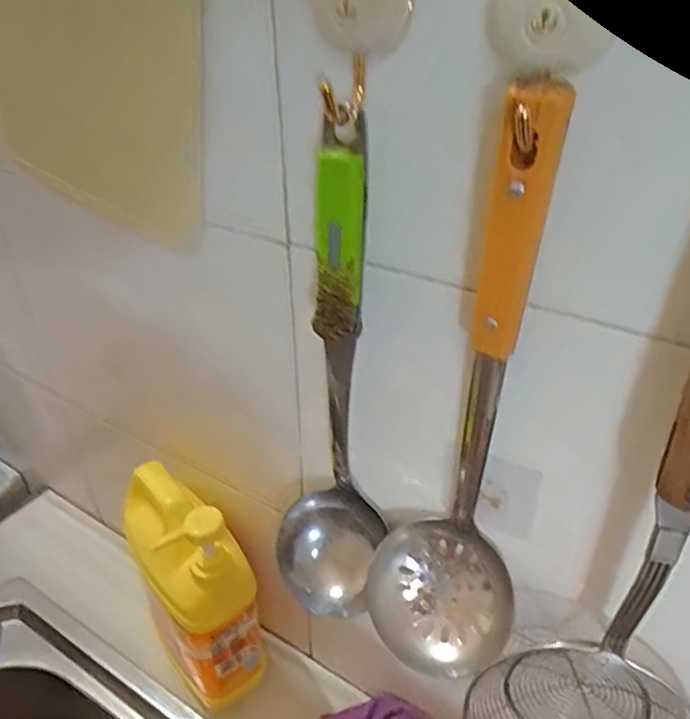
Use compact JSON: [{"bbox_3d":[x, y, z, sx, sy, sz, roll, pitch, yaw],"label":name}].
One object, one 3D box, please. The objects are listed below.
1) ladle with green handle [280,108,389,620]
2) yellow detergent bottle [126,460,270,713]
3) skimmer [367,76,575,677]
[{"bbox_3d":[-0.011,0.029,0.354,0.074,0.326,0.065,-3,34,-3],"label":"ladle with green handle"},{"bbox_3d":[-0.137,0.185,0.515,0.074,0.207,0.130,-21,39,-27],"label":"yellow detergent bottle"},{"bbox_3d":[0.060,0.041,0.307,0.084,0.334,0.065,3,34,5],"label":"skimmer"}]

